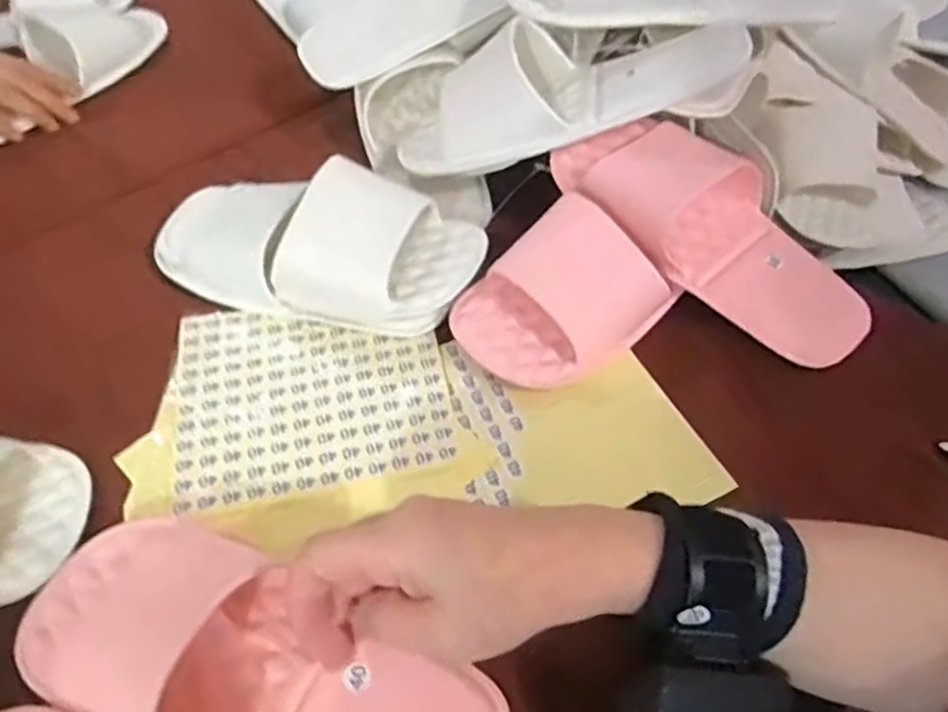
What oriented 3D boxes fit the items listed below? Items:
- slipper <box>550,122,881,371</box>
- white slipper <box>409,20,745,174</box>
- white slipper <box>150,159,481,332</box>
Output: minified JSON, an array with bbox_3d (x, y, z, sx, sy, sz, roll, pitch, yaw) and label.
[{"bbox_3d":[0.161,-0.089,0.484,0.093,0.049,0.230,-37,74,-28],"label":"slipper"},{"bbox_3d":[0.060,-0.196,0.521,0.249,0.065,0.108,-9,45,16],"label":"white slipper"},{"bbox_3d":[-0.112,-0.079,0.497,0.237,0.072,0.095,7,51,9],"label":"white slipper"}]

